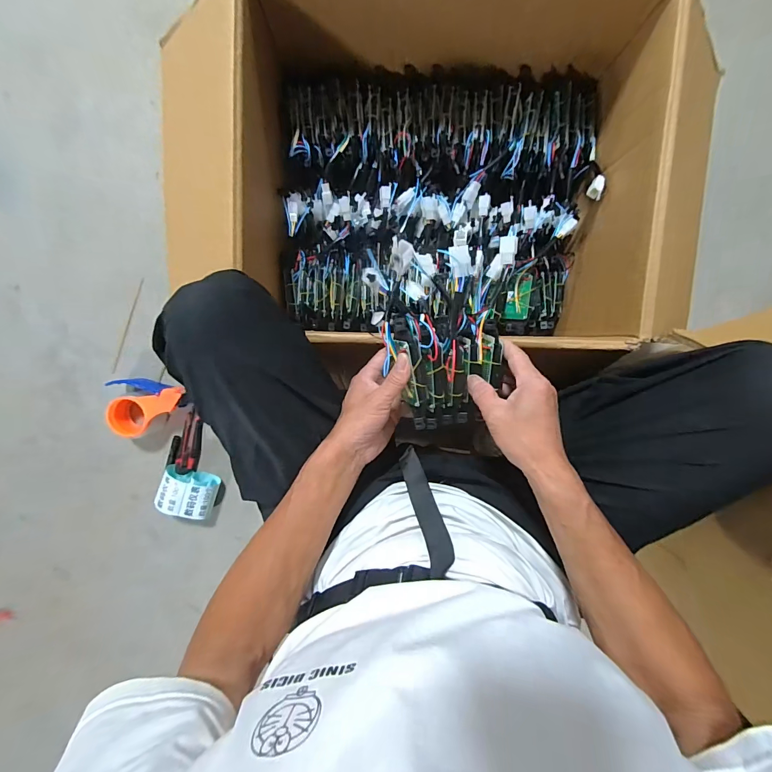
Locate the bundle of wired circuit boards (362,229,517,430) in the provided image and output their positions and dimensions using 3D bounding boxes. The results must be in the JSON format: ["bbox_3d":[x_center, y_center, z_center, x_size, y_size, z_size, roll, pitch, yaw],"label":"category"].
[{"bbox_3d":[0.061,-0.059,0.458,0.157,0.102,0.216,4,99,0],"label":"bundle of wired circuit boards"}]

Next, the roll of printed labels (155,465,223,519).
[{"bbox_3d":[-0.427,0.233,0.804,0.114,0.056,0.084,18,99,-2],"label":"roll of printed labels"}]

